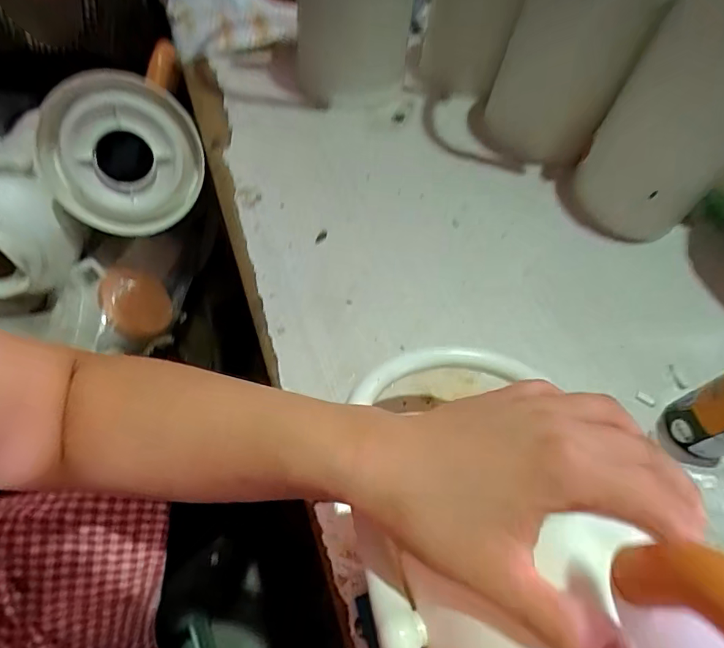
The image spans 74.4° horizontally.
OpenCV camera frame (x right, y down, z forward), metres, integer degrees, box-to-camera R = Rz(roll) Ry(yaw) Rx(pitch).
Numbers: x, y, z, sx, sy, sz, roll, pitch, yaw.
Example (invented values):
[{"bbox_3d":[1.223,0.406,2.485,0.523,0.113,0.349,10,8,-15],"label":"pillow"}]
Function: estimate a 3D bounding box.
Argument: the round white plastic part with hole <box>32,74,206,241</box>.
[{"bbox_3d":[-0.284,-0.200,0.568,0.179,0.173,0.060,-20,32,-11],"label":"round white plastic part with hole"}]

